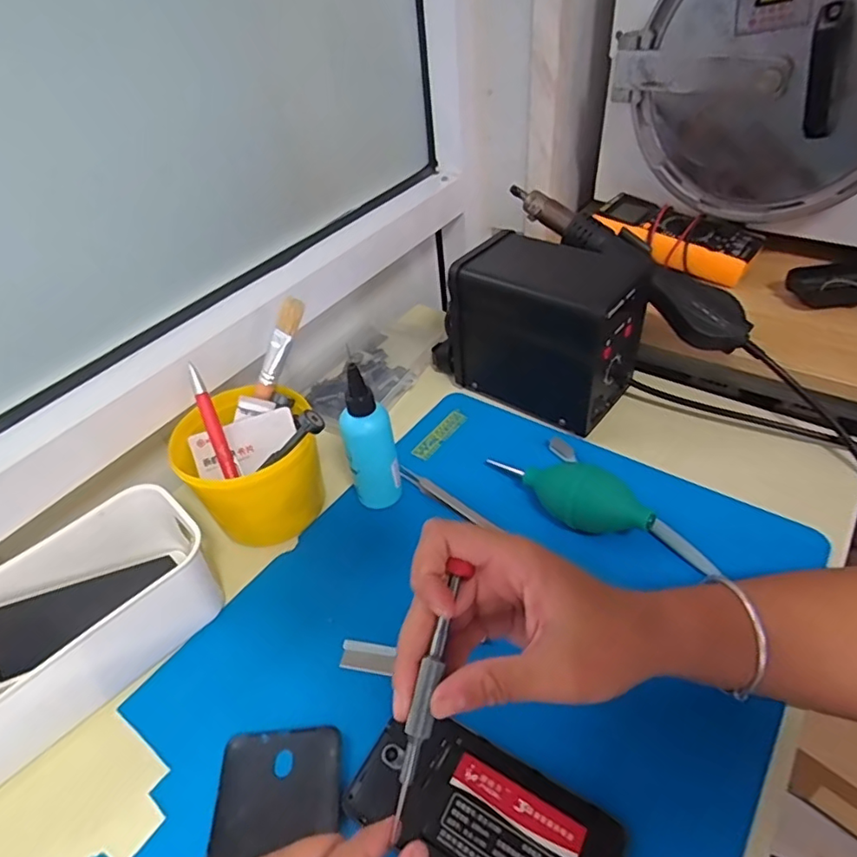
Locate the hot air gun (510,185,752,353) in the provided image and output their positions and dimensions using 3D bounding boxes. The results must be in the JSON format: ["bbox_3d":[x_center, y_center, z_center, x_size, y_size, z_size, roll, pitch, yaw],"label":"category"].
[{"bbox_3d":[0.180,-0.156,0.523,0.256,0.041,0.045,41,57,15],"label":"hot air gun"}]

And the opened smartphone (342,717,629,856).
[{"bbox_3d":[0.029,0.213,0.309,0.139,0.015,0.071,21,49,25],"label":"opened smartphone"}]

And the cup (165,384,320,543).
[{"bbox_3d":[-0.140,0.030,0.462,0.107,0.089,0.099,-3,43,3],"label":"cup"}]

